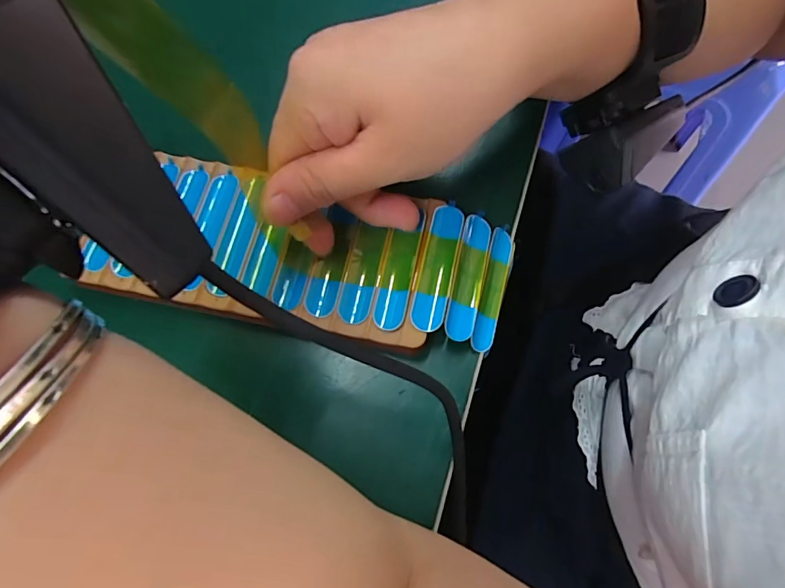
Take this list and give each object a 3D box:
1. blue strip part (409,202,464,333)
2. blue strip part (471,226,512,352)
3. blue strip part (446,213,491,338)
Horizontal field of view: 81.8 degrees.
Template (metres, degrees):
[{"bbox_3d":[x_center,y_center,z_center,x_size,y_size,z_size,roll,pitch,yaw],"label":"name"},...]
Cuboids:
[{"bbox_3d":[0.021,-0.013,0.206,0.015,0.004,0.061,13,71,6],"label":"blue strip part"},{"bbox_3d":[0.048,-0.003,0.215,0.013,0.004,0.061,22,71,-15],"label":"blue strip part"},{"bbox_3d":[0.035,-0.008,0.209,0.015,0.004,0.061,21,68,-14],"label":"blue strip part"}]

